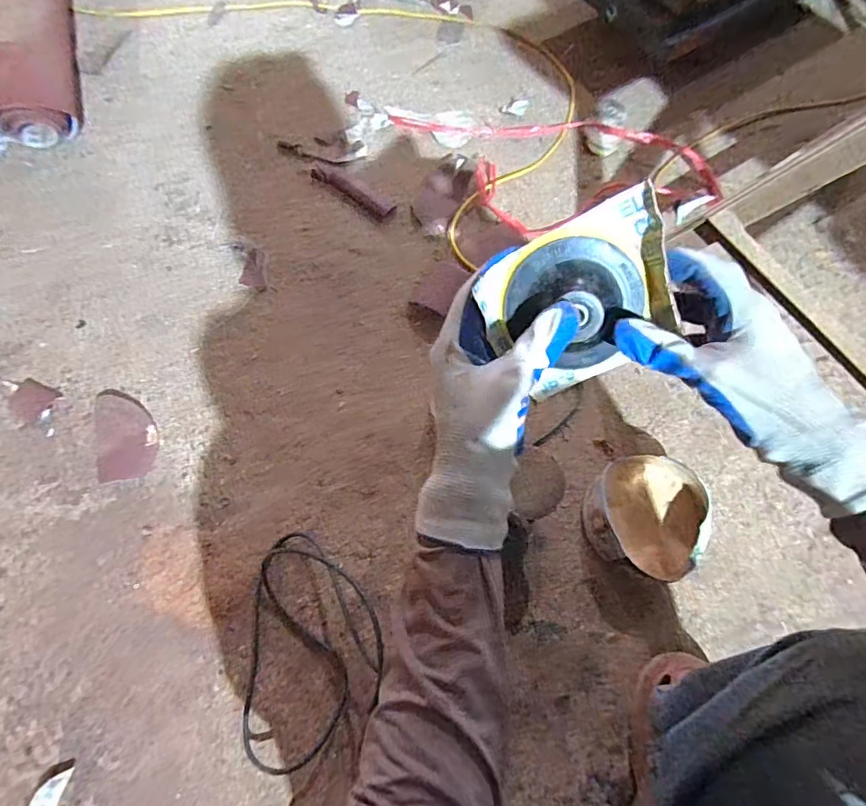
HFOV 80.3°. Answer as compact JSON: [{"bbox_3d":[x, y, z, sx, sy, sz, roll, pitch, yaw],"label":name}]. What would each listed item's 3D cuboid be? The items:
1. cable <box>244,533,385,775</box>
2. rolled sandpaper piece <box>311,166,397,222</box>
[{"bbox_3d":[-0.138,0.286,0.609,0.155,0.014,0.251,0,70,-2],"label":"cable"},{"bbox_3d":[-0.134,-0.354,0.862,0.153,0.015,0.036,37,73,10],"label":"rolled sandpaper piece"}]

